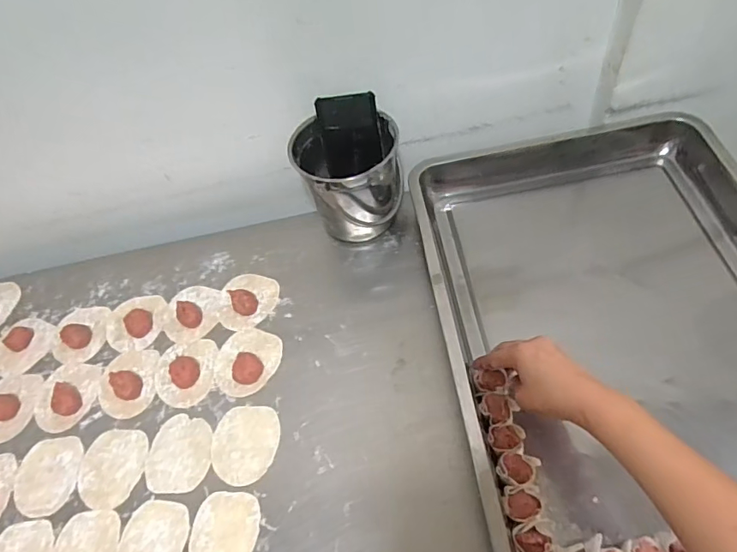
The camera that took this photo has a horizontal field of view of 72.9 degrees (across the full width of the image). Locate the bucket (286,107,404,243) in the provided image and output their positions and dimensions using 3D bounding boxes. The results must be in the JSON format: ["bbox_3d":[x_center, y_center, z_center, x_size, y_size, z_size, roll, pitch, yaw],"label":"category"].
[{"bbox_3d":[-0.024,-0.128,0.665,0.128,0.144,0.121,-5,55,7],"label":"bucket"}]

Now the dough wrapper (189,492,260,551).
[{"bbox_3d":[-0.145,0.257,0.498,0.067,0.004,0.077,0,56,11],"label":"dough wrapper"}]

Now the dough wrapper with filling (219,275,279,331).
[{"bbox_3d":[-0.162,0.029,0.649,0.081,0.021,0.081,18,61,21],"label":"dough wrapper with filling"}]

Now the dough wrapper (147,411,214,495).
[{"bbox_3d":[-0.210,0.197,0.556,0.073,0.006,0.082,-7,55,6],"label":"dough wrapper"}]

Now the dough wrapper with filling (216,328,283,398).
[{"bbox_3d":[-0.149,0.100,0.599,0.076,0.017,0.084,11,58,18],"label":"dough wrapper with filling"}]

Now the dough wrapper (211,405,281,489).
[{"bbox_3d":[-0.135,0.183,0.545,0.072,0.004,0.082,-5,55,7],"label":"dough wrapper"}]

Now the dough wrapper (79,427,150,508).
[{"bbox_3d":[-0.287,0.214,0.558,0.075,0.004,0.084,-6,55,7],"label":"dough wrapper"}]

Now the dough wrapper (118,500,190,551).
[{"bbox_3d":[-0.221,0.272,0.507,0.069,0.005,0.079,5,57,14],"label":"dough wrapper"}]

